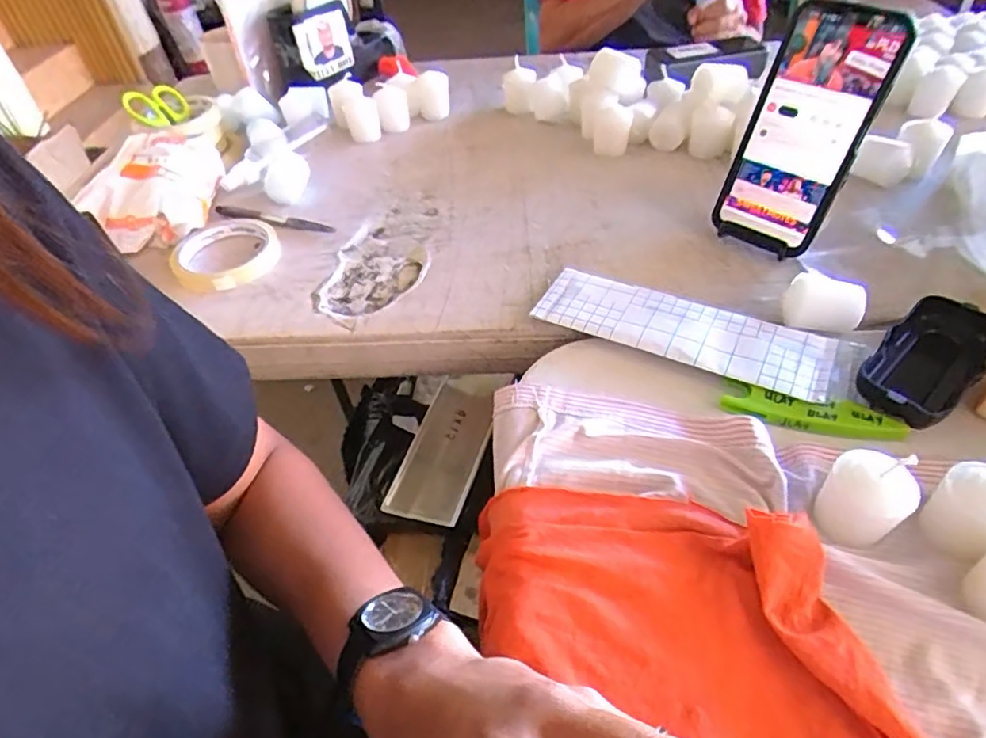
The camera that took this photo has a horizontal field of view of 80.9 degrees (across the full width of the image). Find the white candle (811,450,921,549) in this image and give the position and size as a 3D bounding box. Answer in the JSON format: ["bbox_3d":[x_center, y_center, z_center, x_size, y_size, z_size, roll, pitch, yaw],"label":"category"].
[{"bbox_3d":[0.190,0.066,0.296,0.037,0.046,0.031,27,55,28],"label":"white candle"}]

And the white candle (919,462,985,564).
[{"bbox_3d":[0.244,0.072,0.293,0.031,0.040,0.036,-28,50,-20],"label":"white candle"}]

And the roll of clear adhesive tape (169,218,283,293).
[{"bbox_3d":[-0.235,-0.102,0.511,0.091,0.015,0.097,-3,46,3],"label":"roll of clear adhesive tape"}]

